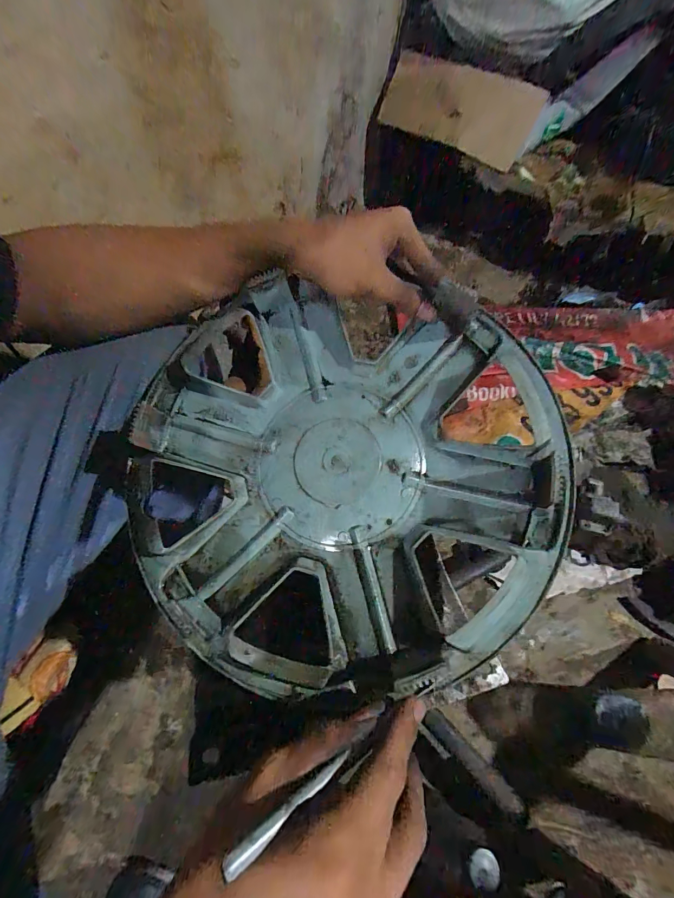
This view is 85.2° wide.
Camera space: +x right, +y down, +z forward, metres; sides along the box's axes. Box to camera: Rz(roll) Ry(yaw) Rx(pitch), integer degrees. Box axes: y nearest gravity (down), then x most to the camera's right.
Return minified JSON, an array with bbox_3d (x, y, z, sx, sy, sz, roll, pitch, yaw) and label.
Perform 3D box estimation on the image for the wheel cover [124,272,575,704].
[{"bbox_3d":[-0.003,0.025,0.303,0.340,0.038,0.313,14,78,9],"label":"wheel cover"}]

